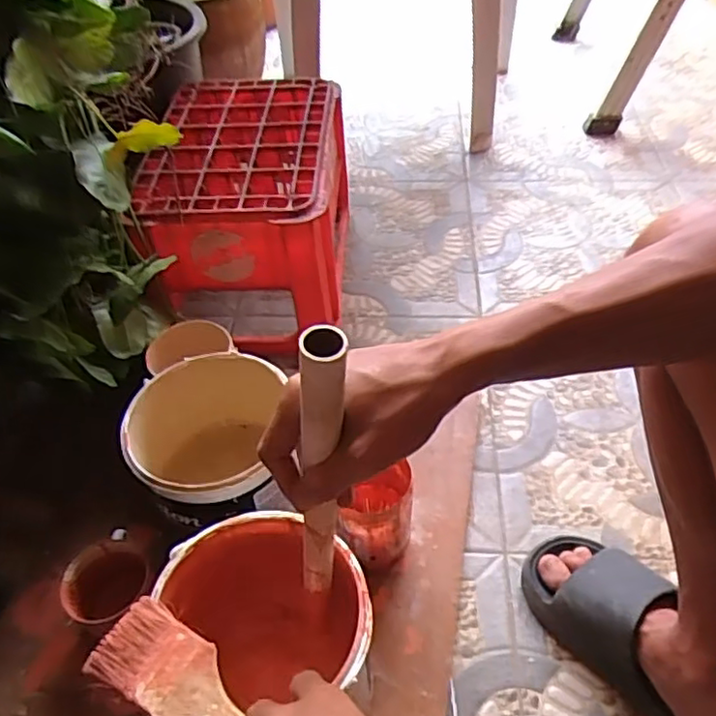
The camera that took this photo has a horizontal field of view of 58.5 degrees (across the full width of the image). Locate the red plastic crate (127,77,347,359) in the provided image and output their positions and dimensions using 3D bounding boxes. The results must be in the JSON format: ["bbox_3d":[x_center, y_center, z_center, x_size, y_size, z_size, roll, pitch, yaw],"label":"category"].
[{"bbox_3d":[-0.164,-0.231,1.044,0.267,0.275,0.398,-2,46,4],"label":"red plastic crate"}]

